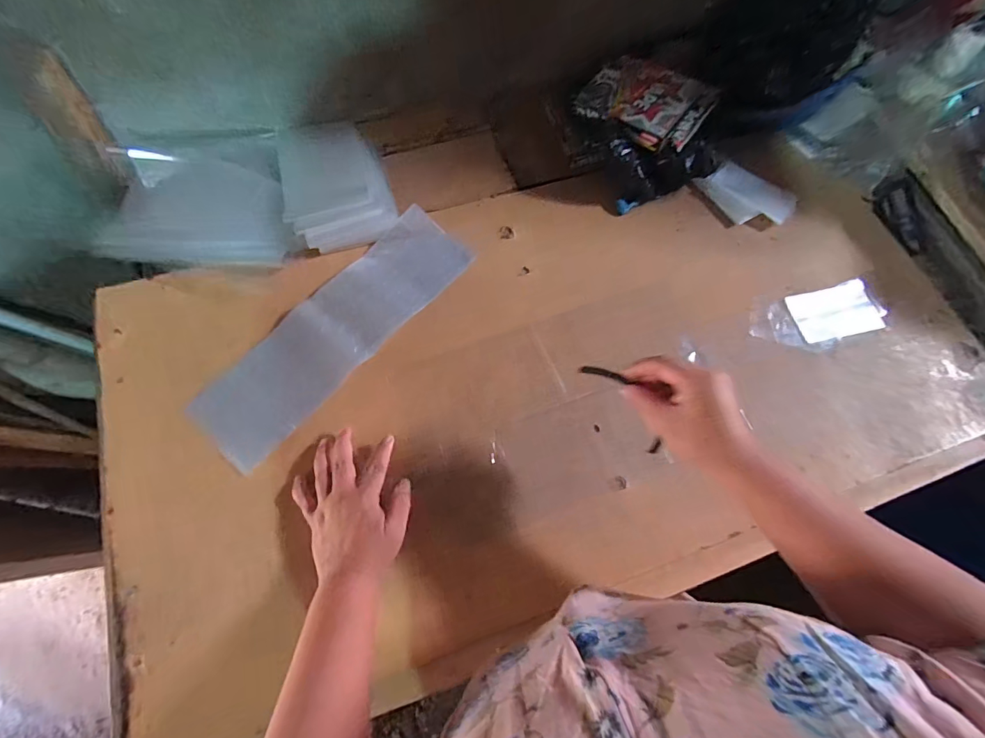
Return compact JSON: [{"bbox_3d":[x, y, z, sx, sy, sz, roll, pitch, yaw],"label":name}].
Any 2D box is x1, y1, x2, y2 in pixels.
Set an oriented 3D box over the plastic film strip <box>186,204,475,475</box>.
[{"bbox_3d":[-0.180,-0.052,0.533,0.102,0.008,0.366,41,72,4],"label":"plastic film strip"}]

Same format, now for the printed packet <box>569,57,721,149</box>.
[{"bbox_3d":[0.211,-0.368,0.603,0.158,0.020,0.129,36,75,10],"label":"printed packet"}]

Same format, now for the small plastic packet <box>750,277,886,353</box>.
[{"bbox_3d":[0.412,-0.064,0.566,0.168,0.020,0.078,-19,71,-9],"label":"small plastic packet"}]

